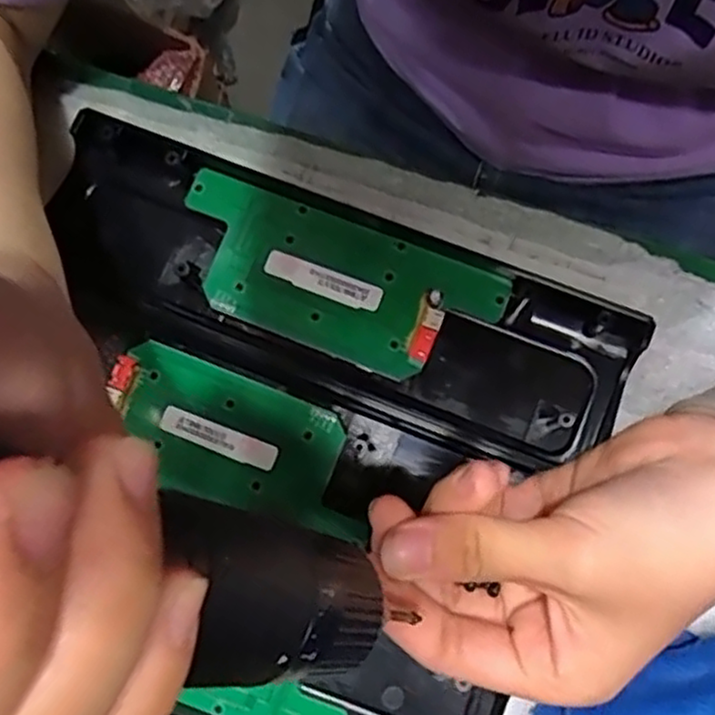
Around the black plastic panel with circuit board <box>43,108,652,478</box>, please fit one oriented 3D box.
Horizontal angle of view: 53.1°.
[{"bbox_3d":[-0.013,-0.025,0.289,0.240,0.017,0.078,20,85,6],"label":"black plastic panel with circuit board"}]

